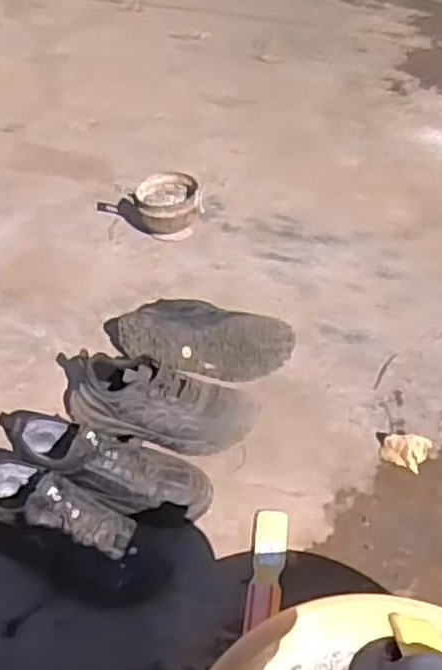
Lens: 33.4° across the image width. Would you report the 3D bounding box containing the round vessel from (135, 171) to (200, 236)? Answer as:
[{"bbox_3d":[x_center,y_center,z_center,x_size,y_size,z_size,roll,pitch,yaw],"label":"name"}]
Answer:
[{"bbox_3d":[-0.112,-0.267,1.566,0.134,0.085,0.156,-5,43,0],"label":"round vessel"}]

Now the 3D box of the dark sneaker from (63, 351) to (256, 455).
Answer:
[{"bbox_3d":[-0.097,0.109,1.141,0.300,0.110,0.098,9,44,13],"label":"dark sneaker"}]

